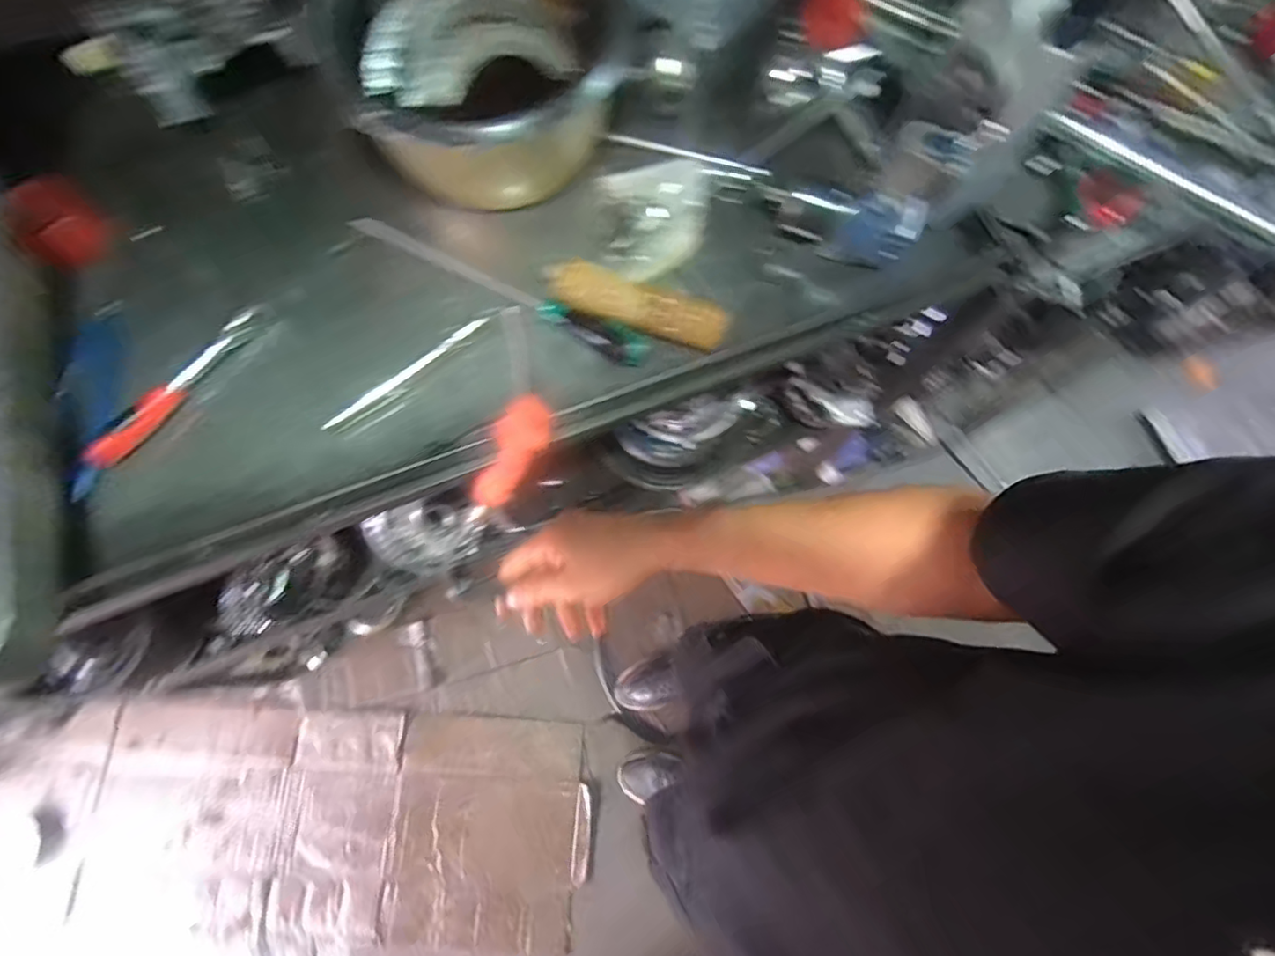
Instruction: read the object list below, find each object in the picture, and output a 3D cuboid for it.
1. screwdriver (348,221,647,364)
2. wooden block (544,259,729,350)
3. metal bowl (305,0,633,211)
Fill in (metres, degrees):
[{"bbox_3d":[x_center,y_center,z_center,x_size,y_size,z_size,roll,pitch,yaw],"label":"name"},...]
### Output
[{"bbox_3d":[-0.148,-0.198,0.622,0.336,0.026,0.030,25,75,3],"label":"screwdriver"},{"bbox_3d":[-0.003,-0.175,0.612,0.188,0.030,0.050,19,75,1],"label":"wooden block"},{"bbox_3d":[-0.167,-0.441,0.629,0.256,0.130,0.258,1,76,-4],"label":"metal bowl"}]

